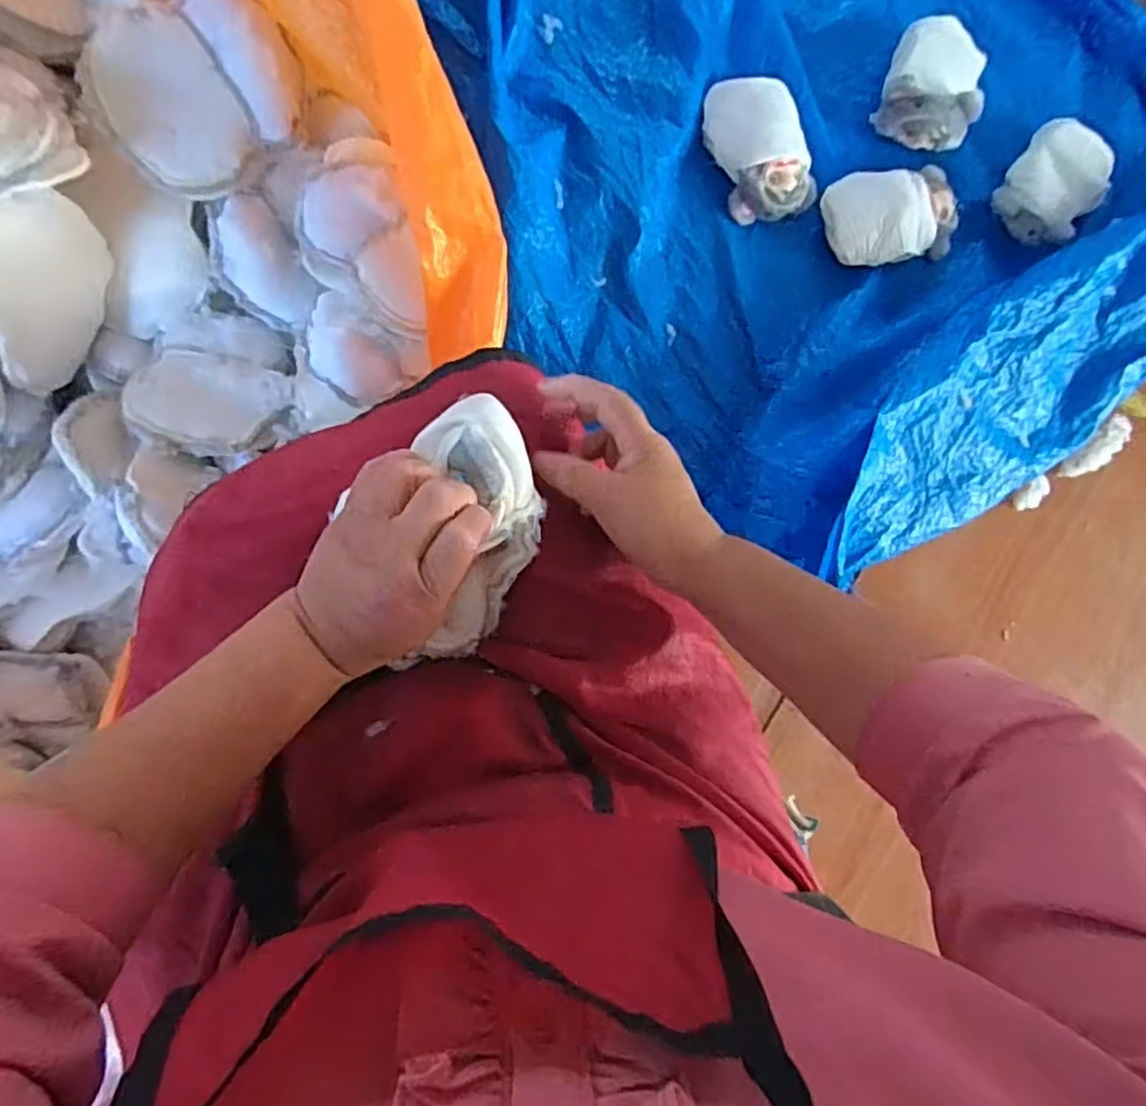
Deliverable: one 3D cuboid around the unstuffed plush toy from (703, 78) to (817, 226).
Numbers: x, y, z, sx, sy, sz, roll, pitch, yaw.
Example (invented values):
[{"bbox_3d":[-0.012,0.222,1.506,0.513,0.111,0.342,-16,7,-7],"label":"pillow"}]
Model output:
[{"bbox_3d":[0.239,-0.522,0.872,0.114,0.054,0.185,-25,91,-8],"label":"unstuffed plush toy"}]

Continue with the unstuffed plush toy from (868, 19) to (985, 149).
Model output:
[{"bbox_3d":[0.469,-0.604,0.889,0.120,0.061,0.138,15,86,-6],"label":"unstuffed plush toy"}]

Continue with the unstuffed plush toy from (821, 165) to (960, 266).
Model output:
[{"bbox_3d":[0.422,-0.441,0.887,0.176,0.057,0.115,-13,89,-8],"label":"unstuffed plush toy"}]

